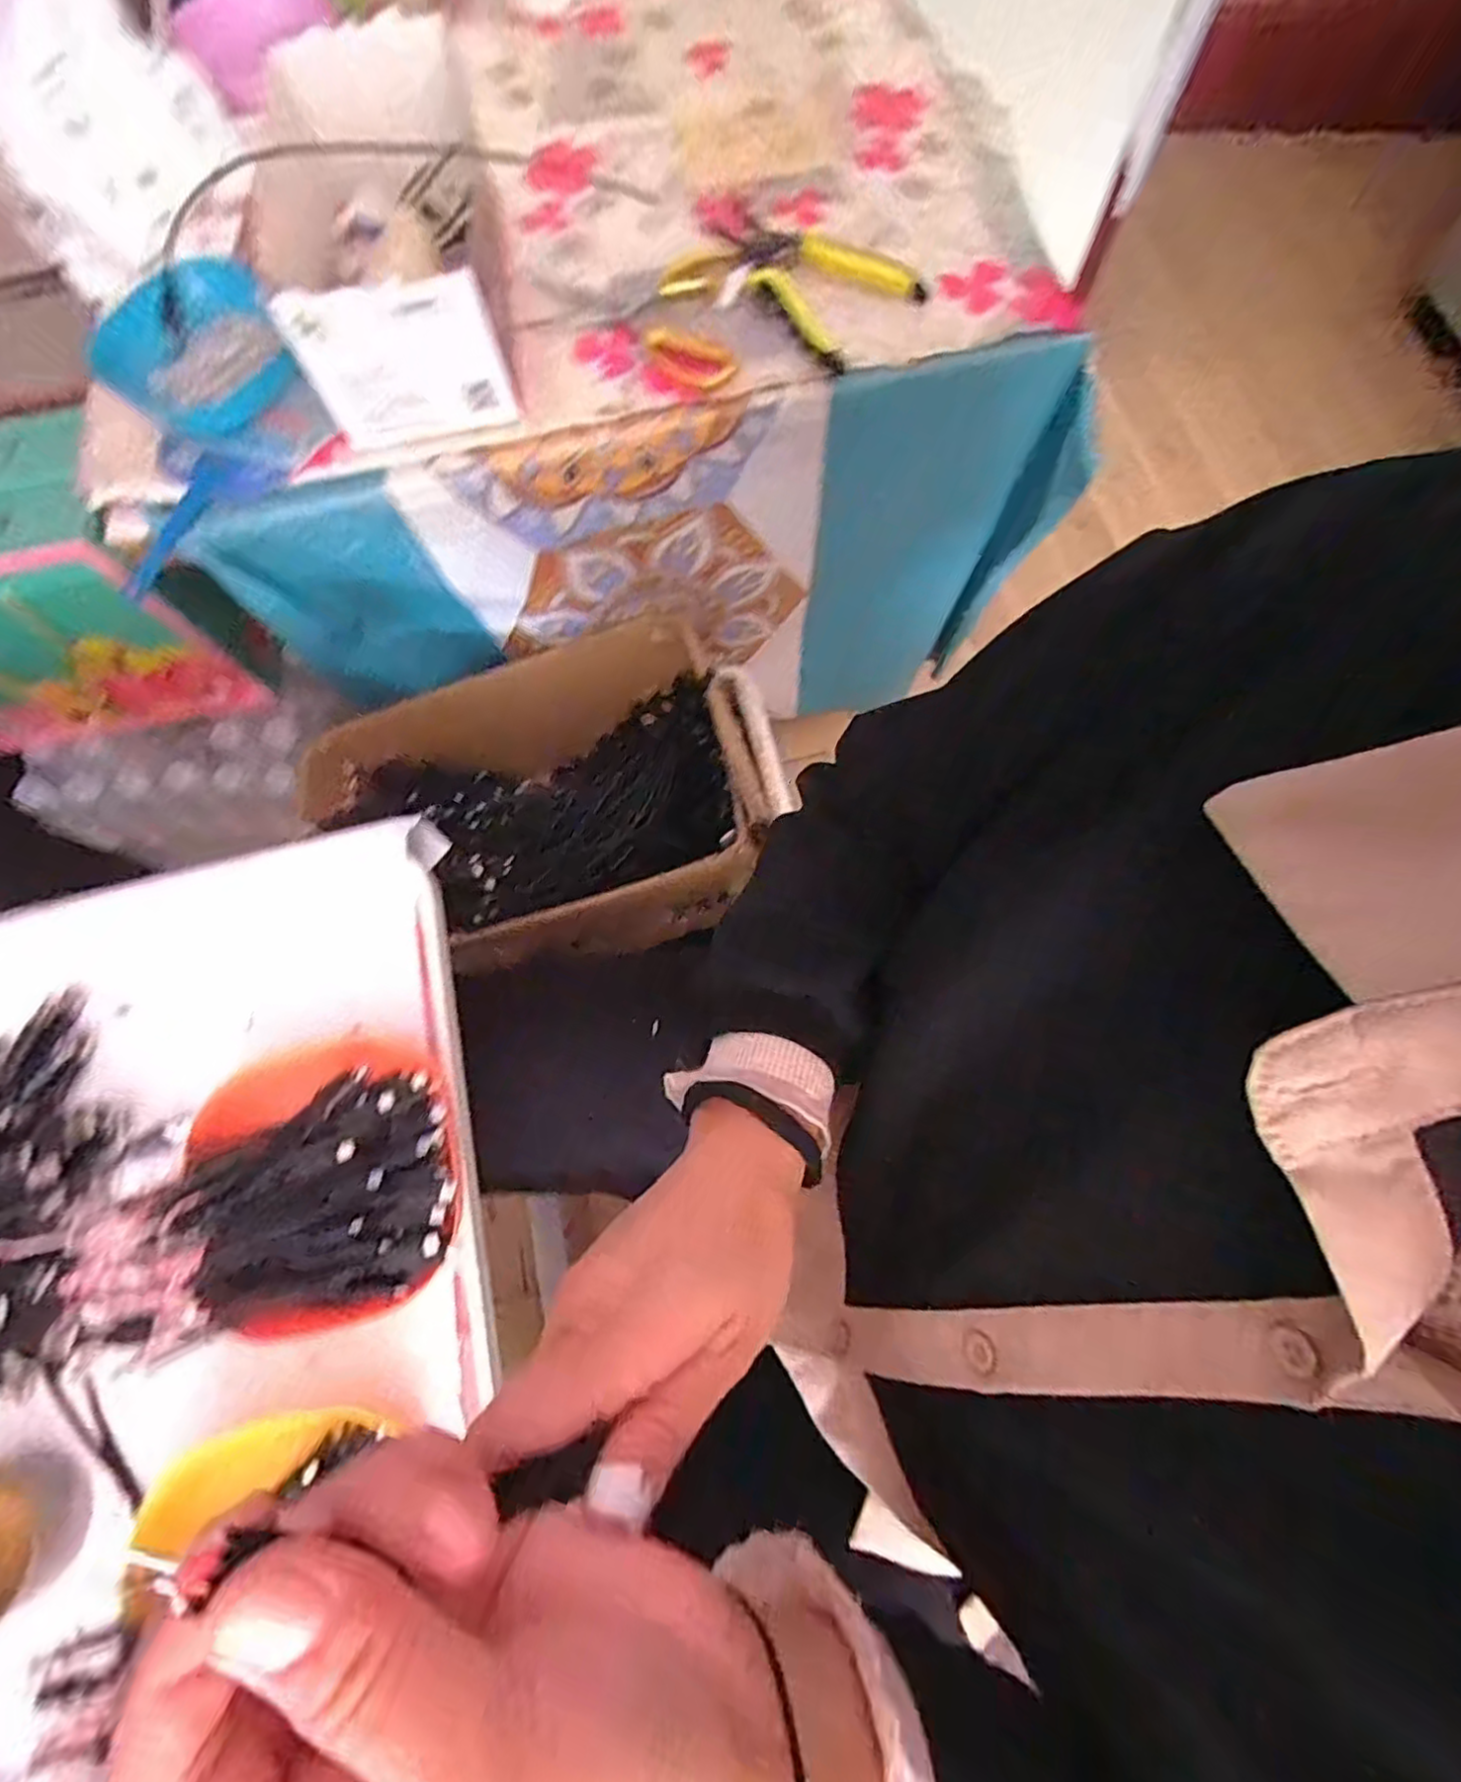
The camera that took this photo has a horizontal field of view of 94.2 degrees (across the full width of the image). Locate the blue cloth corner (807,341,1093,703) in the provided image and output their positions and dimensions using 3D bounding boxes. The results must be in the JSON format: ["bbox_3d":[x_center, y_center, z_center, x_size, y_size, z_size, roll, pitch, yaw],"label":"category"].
[{"bbox_3d":[0.189,-0.331,0.711,0.248,0.442,0.046,-5,74,0],"label":"blue cloth corner"}]

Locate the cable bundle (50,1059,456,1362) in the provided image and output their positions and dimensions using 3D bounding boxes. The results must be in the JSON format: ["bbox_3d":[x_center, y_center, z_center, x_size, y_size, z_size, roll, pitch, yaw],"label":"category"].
[{"bbox_3d":[-0.236,0.161,0.343,0.185,0.034,0.103,-17,75,-3],"label":"cable bundle"}]

